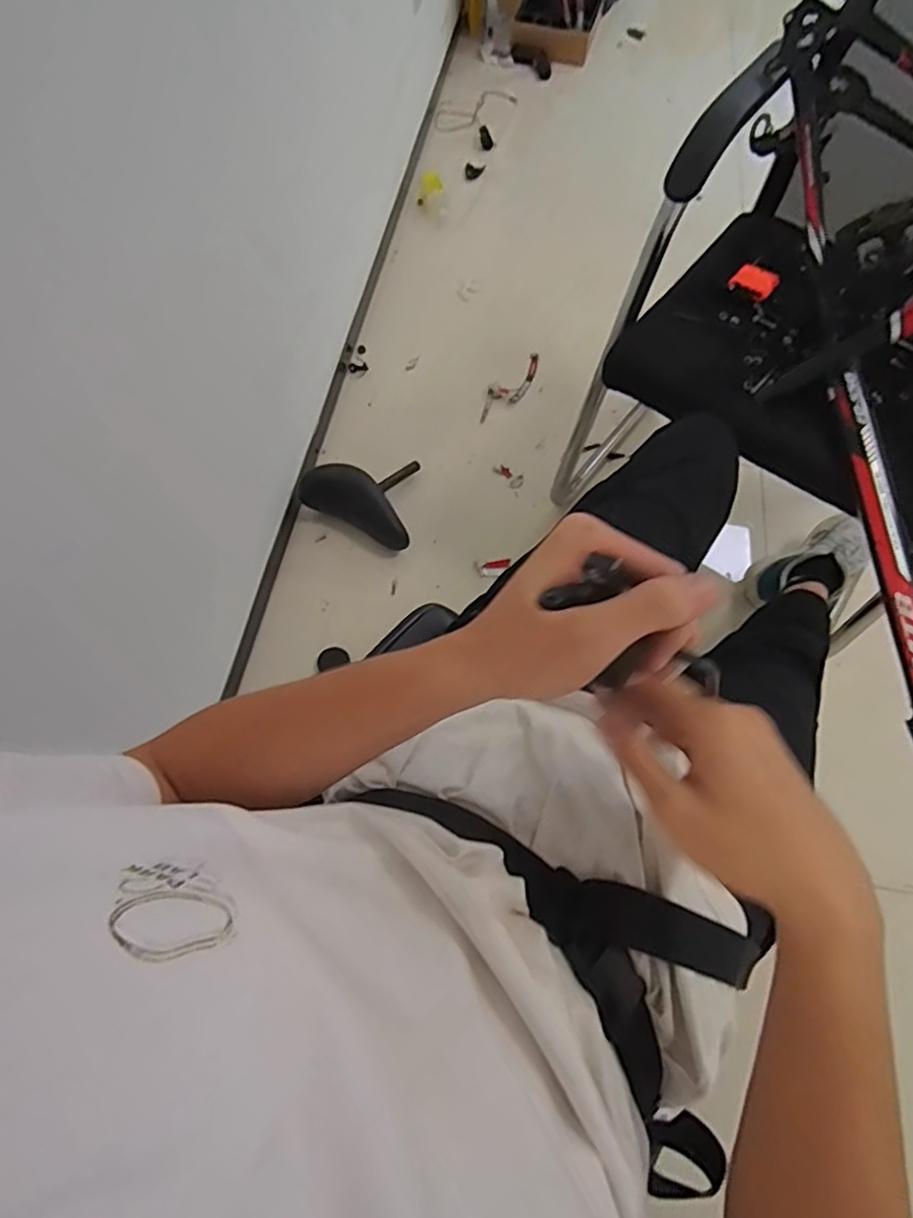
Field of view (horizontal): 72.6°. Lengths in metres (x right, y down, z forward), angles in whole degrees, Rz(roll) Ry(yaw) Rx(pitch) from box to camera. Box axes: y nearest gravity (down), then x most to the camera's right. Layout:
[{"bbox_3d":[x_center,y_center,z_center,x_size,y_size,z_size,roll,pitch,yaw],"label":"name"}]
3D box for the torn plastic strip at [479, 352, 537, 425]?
[{"bbox_3d":[0.126,-0.503,1.410,0.068,0.013,0.241,40,72,17],"label":"torn plastic strip"}]

